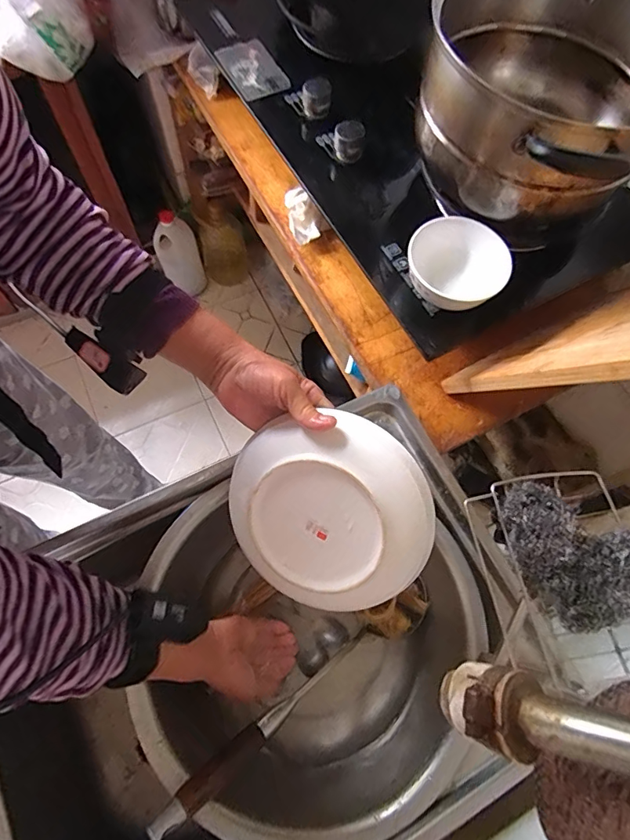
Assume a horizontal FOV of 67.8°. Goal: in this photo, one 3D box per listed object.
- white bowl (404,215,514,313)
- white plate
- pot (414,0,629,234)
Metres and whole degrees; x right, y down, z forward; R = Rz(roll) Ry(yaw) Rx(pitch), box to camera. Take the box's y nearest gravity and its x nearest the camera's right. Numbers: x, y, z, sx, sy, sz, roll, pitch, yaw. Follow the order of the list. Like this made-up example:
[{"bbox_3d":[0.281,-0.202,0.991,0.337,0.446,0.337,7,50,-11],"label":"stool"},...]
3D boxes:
[{"bbox_3d":[0.159,-0.173,0.544,0.112,0.062,0.112,1,68,-2],"label":"white bowl"},{"bbox_3d":[0.008,0.085,0.426,0.185,0.025,0.175,3,101,18],"label":"white plate"},{"bbox_3d":[0.230,-0.340,0.498,0.260,0.138,0.284,38,72,12],"label":"pot"}]

